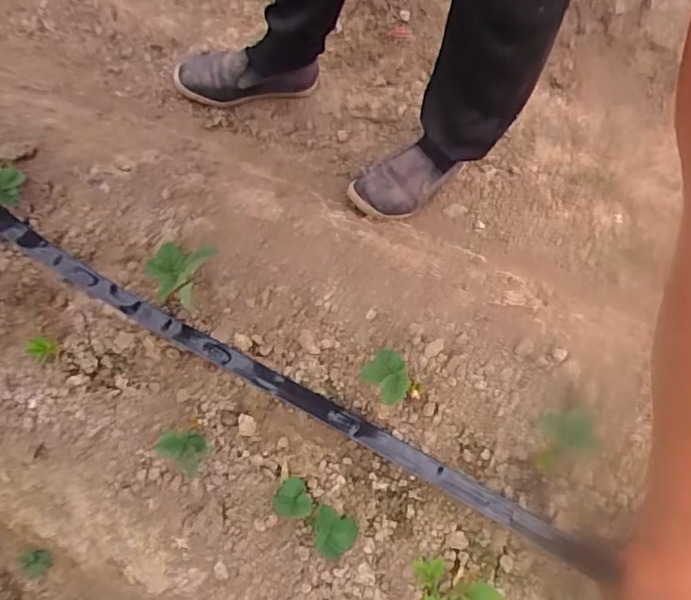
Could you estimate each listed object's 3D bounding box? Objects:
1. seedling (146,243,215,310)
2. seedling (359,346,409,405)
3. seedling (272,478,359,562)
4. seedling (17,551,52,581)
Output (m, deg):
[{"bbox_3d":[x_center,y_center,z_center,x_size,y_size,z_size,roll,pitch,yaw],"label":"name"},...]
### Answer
[{"bbox_3d":[-0.185,-0.028,0.599,0.072,0.064,0.074,17,73,5],"label":"seedling"},{"bbox_3d":[0.044,0.082,0.571,0.039,0.052,0.052,-29,74,-10],"label":"seedling"},{"bbox_3d":[-0.032,0.217,0.546,0.088,0.037,0.041,35,75,10],"label":"seedling"},{"bbox_3d":[-0.471,0.403,0.835,0.063,0.030,0.041,-4,72,-2],"label":"seedling"}]

